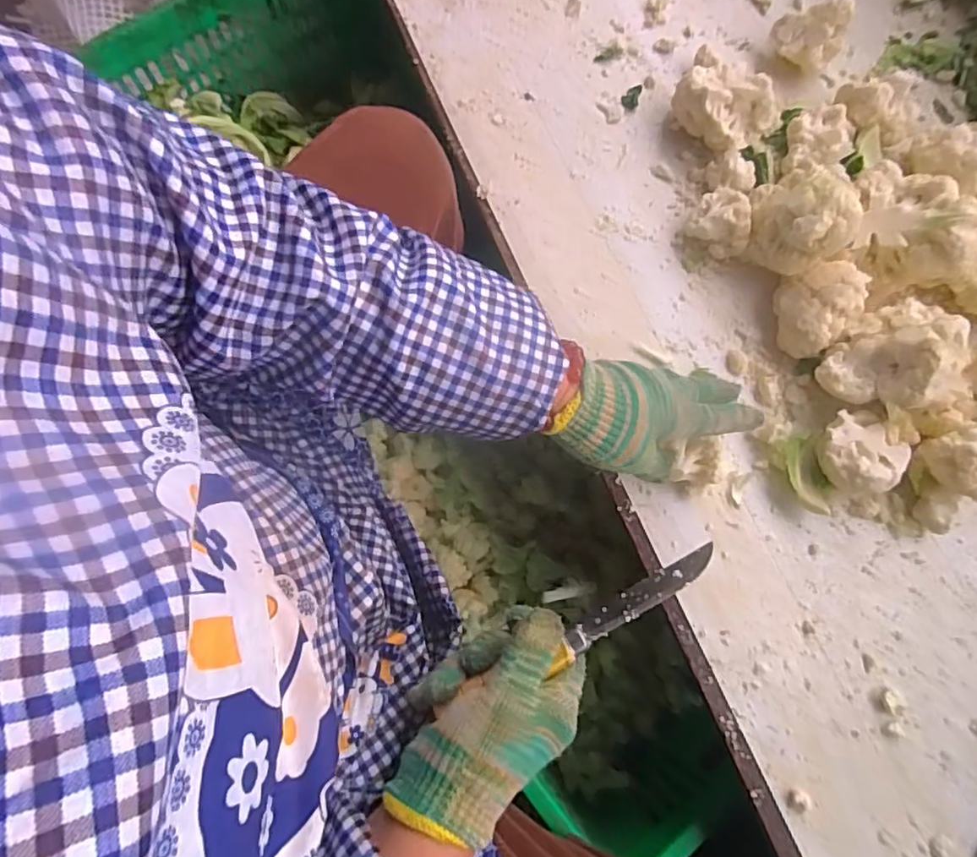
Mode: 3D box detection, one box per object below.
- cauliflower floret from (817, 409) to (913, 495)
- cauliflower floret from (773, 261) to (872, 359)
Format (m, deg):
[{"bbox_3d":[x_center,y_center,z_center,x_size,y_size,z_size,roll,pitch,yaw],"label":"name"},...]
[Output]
[{"bbox_3d":[0.283,0.020,0.466,0.052,0.042,0.060,-23,77,-7],"label":"cauliflower floret"},{"bbox_3d":[0.267,-0.098,0.501,0.056,0.049,0.076,34,77,8],"label":"cauliflower floret"}]

